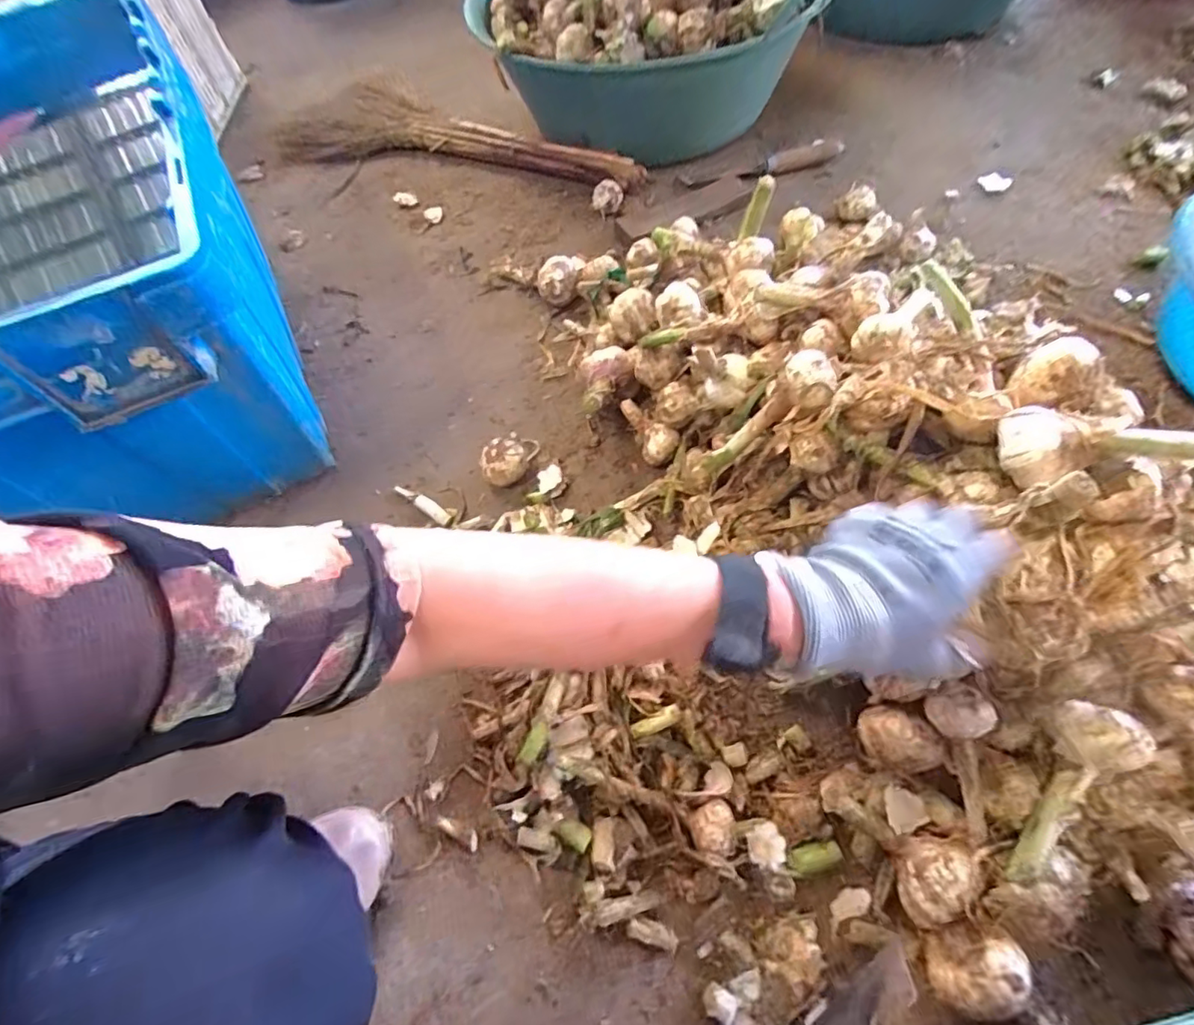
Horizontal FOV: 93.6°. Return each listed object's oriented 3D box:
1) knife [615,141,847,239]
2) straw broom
[{"bbox_3d":[0.205,-0.508,0.861,0.372,0.028,0.052,-24,62,-10],"label":"knife"},{"bbox_3d":[-0.231,-0.634,0.944,0.657,0.053,0.158,13,63,11],"label":"straw broom"}]

